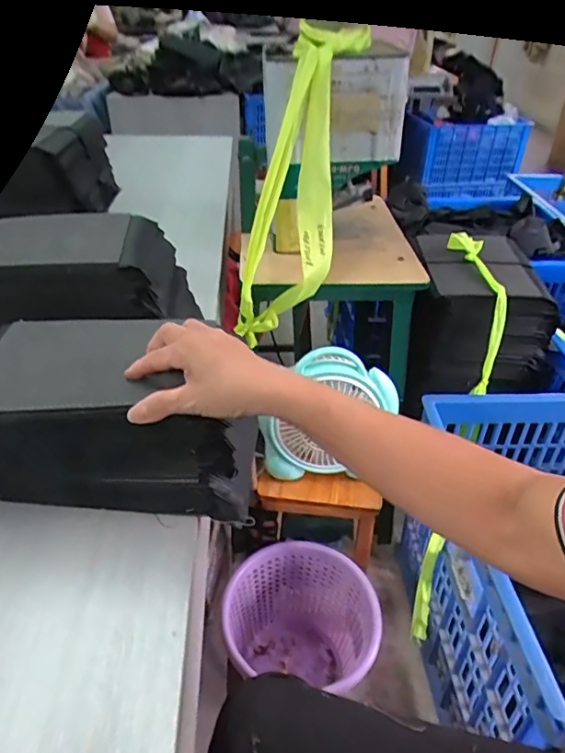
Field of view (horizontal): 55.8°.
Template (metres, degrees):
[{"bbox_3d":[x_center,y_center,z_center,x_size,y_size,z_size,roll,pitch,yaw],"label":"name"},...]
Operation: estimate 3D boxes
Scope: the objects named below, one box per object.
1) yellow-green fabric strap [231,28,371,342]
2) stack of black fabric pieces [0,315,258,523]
[{"bbox_3d":[0.037,-0.322,0.926,0.148,0.566,0.117,15,10,18],"label":"yellow-green fabric strap"},{"bbox_3d":[-0.173,0.026,0.547,0.275,0.160,0.167,1,36,0],"label":"stack of black fabric pieces"}]

